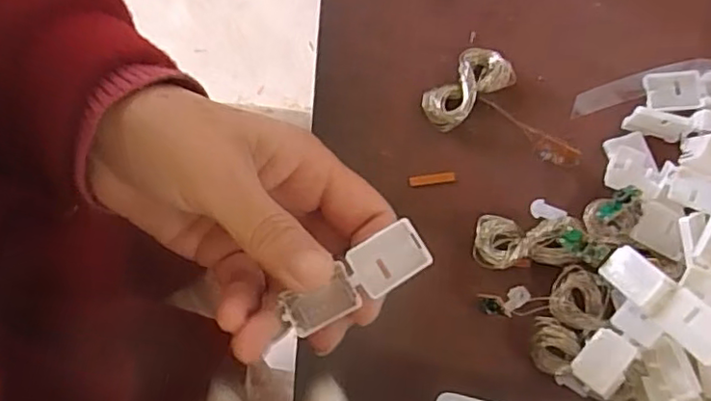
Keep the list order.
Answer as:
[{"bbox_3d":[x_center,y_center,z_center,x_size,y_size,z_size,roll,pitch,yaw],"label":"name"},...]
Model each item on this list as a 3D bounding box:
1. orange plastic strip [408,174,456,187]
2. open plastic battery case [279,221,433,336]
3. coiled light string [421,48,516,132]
[{"bbox_3d":[0.038,-0.010,0.301,0.023,0.004,0.005,-5,74,1],"label":"orange plastic strip"},{"bbox_3d":[0.001,0.029,0.224,0.056,0.011,0.019,-33,76,-9],"label":"open plastic battery case"},{"bbox_3d":[0.055,-0.057,0.308,0.049,0.010,0.025,-36,78,-9],"label":"coiled light string"}]

